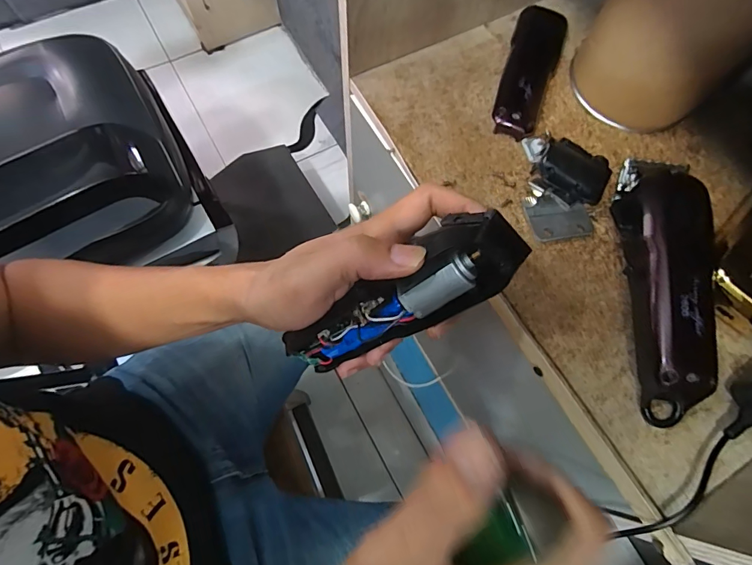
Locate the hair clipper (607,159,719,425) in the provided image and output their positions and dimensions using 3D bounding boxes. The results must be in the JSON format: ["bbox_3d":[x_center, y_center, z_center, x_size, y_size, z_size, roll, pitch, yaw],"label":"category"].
[{"bbox_3d":[0.189,-0.004,0.275,0.047,0.046,0.180,5,71,0],"label":"hair clipper"}]

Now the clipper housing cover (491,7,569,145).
[{"bbox_3d":[0.129,-0.180,0.352,0.041,0.016,0.140,18,71,4],"label":"clipper housing cover"}]

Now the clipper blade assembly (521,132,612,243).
[{"bbox_3d":[0.141,-0.072,0.311,0.057,0.024,0.082,8,71,1],"label":"clipper blade assembly"}]

